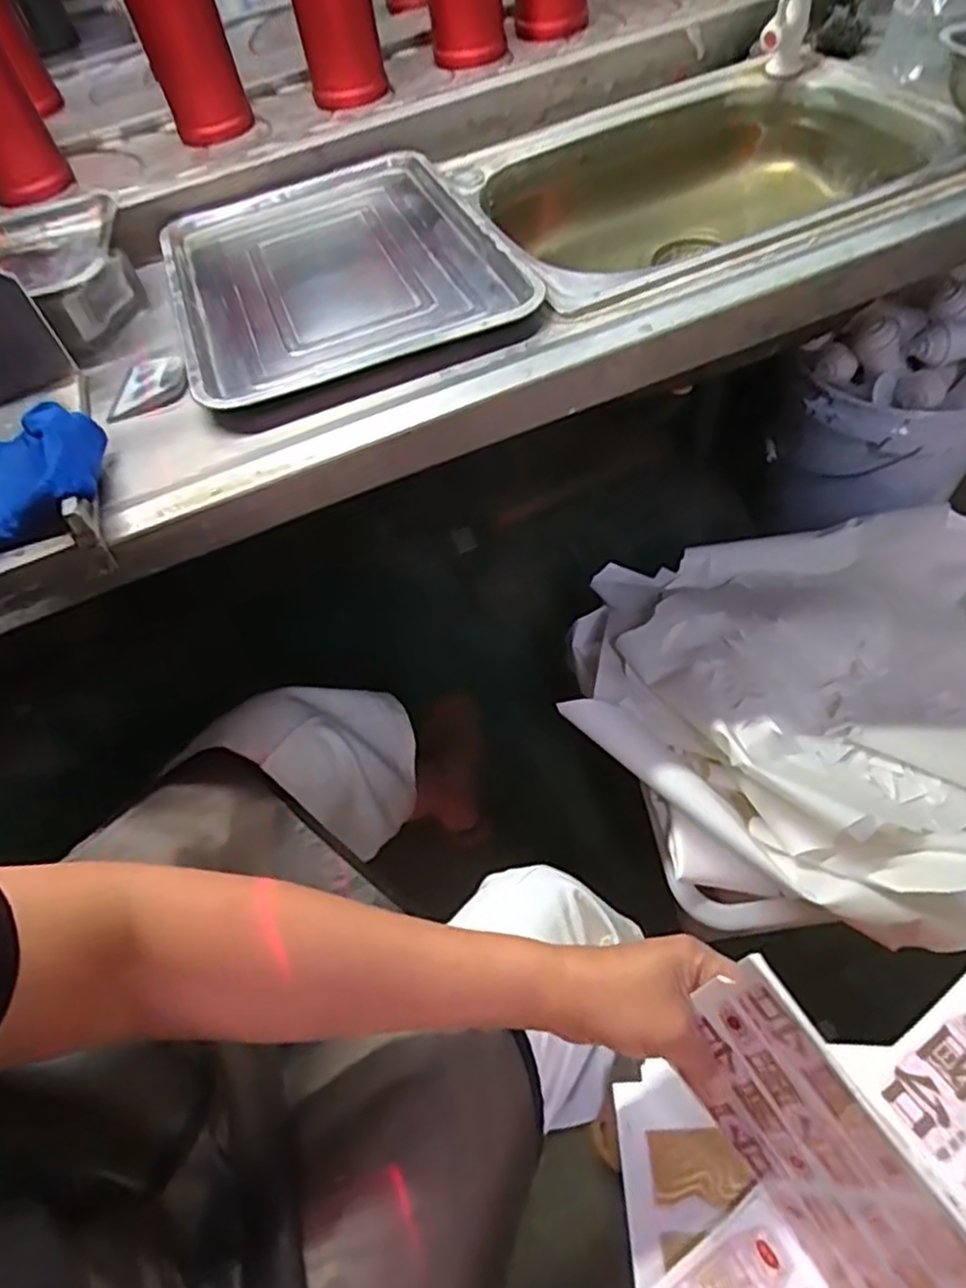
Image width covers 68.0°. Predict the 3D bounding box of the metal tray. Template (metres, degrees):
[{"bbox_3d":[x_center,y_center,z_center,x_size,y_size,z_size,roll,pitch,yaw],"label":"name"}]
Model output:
[{"bbox_3d":[-0.139,-0.347,0.664,0.290,0.030,0.373,-21,54,-6],"label":"metal tray"}]

